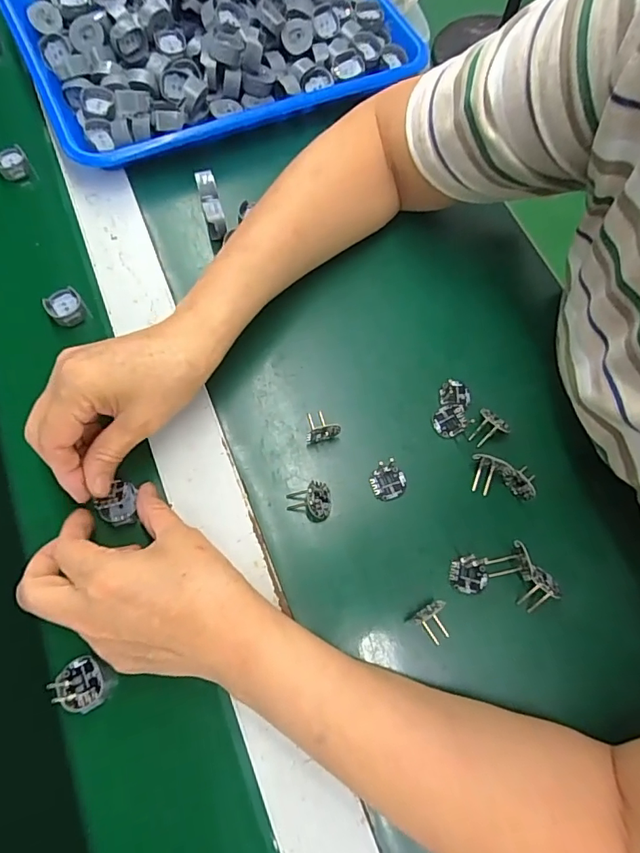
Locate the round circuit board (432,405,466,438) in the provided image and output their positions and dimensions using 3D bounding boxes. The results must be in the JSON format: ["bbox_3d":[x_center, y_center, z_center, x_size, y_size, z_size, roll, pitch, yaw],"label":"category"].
[{"bbox_3d":[0.093,-0.005,0.353,0.024,0.004,0.024,1,70,-3],"label":"round circuit board"}]

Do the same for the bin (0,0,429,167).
[{"bbox_3d":[-0.095,-0.367,0.441,0.328,0.063,0.237,-23,73,-12],"label":"bin"}]

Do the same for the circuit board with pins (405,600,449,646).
[{"bbox_3d":[0.070,0.120,0.299,0.023,0.021,0.023,-34,75,-15],"label":"circuit board with pins"}]

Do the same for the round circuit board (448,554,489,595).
[{"bbox_3d":[0.096,0.095,0.318,0.025,0.004,0.023,1,70,-3],"label":"round circuit board"}]

